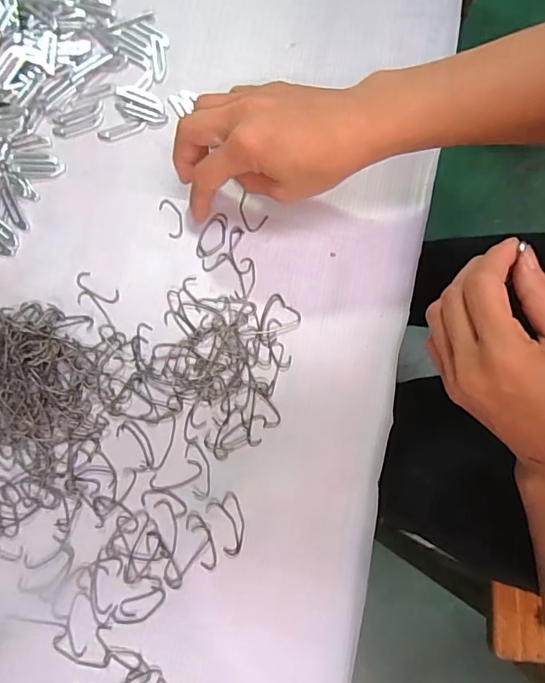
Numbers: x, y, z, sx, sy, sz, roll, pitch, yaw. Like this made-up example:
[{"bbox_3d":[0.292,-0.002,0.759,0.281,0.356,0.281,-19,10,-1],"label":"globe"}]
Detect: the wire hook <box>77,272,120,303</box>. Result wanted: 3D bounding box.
[{"bbox_3d":[-0.130,-0.040,0.352,0.035,0.004,0.014,32,81,6],"label":"wire hook"}]

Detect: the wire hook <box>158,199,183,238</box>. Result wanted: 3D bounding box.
[{"bbox_3d":[-0.077,-0.095,0.362,0.014,0.004,0.033,-21,80,-4],"label":"wire hook"}]

